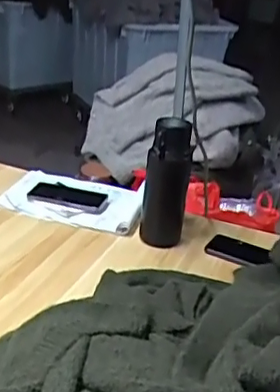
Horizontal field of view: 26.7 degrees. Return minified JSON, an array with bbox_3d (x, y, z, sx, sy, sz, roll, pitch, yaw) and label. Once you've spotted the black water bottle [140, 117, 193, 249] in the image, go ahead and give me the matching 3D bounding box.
[{"bbox_3d":[0.053,-0.026,1.139,0.082,0.235,0.081,9,25,5],"label":"black water bottle"}]

